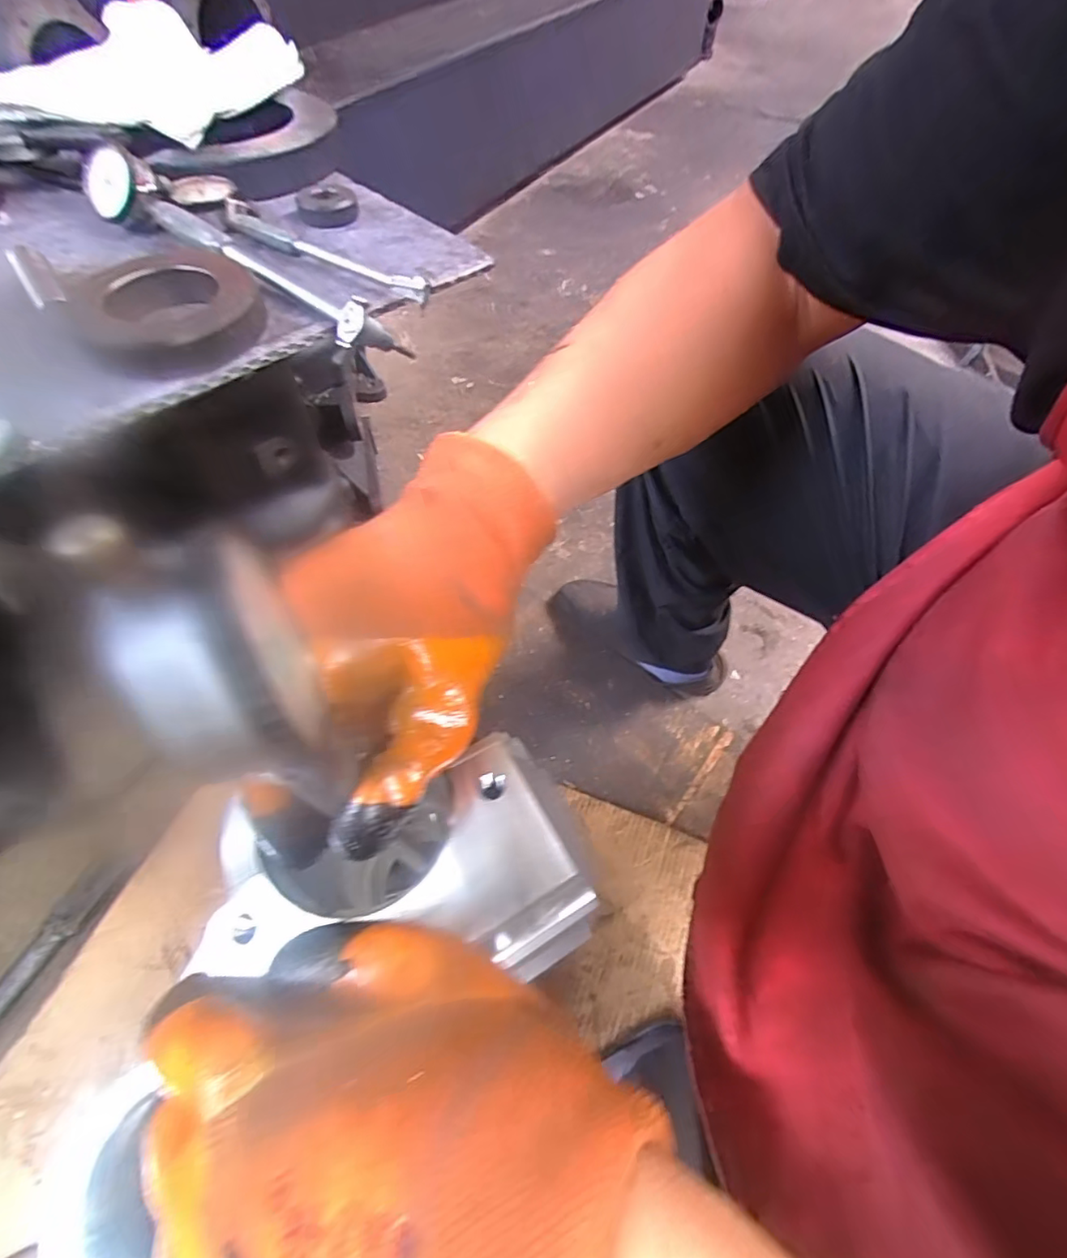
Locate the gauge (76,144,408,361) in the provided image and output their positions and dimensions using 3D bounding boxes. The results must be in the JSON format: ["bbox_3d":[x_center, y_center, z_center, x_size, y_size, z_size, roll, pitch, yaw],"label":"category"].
[{"bbox_3d":[-0.233,-0.290,0.425,0.327,0.054,0.050,33,62,18],"label":"gauge"}]

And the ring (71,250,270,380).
[{"bbox_3d":[-0.249,-0.221,0.383,0.113,0.031,0.108,-19,60,-13],"label":"ring"}]

